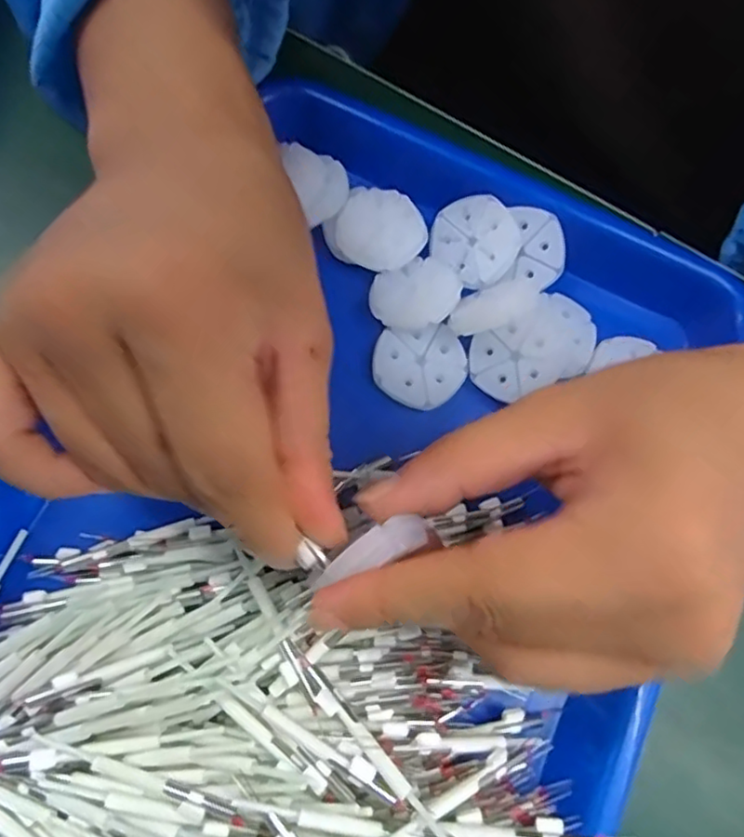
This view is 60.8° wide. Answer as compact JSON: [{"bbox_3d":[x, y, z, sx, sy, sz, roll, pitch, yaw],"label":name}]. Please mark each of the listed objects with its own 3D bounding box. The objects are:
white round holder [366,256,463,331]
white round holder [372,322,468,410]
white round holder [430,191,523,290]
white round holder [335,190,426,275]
[{"bbox_3d":[0.018,-0.052,0.269,0.037,0.010,0.033,-23,76,-11],"label":"white round holder"},{"bbox_3d":[0.020,-0.022,0.266,0.038,0.005,0.034,-6,74,-6],"label":"white round holder"},{"bbox_3d":[0.045,-0.079,0.276,0.038,0.005,0.035,41,101,9],"label":"white round holder"},{"bbox_3d":[0.004,-0.082,0.277,0.037,0.009,0.035,1,73,-4],"label":"white round holder"}]

